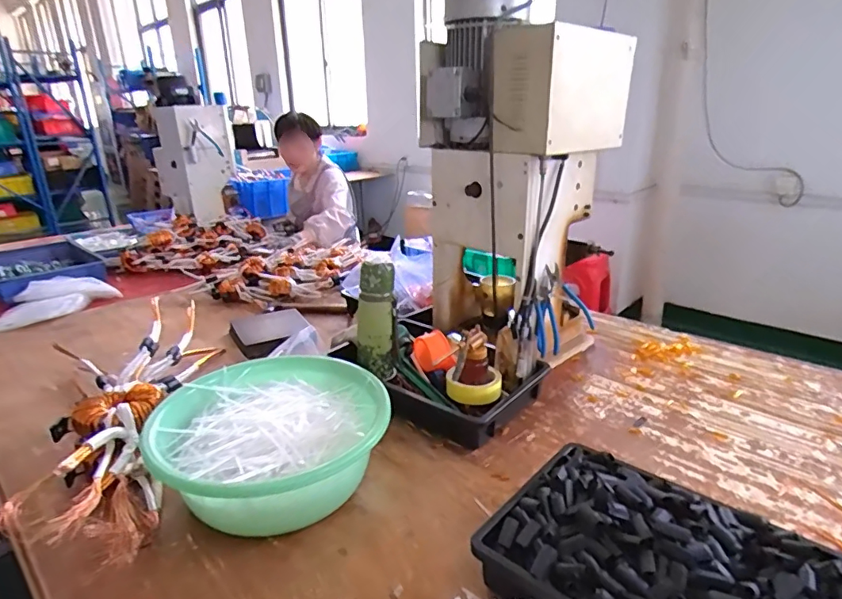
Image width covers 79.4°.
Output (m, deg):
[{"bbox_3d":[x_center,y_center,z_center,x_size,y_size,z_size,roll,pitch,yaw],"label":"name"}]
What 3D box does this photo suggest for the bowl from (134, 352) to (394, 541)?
[{"bbox_3d":[-0.197,0.203,0.719,0.283,0.117,0.311,-1,20,0],"label":"bowl"}]

